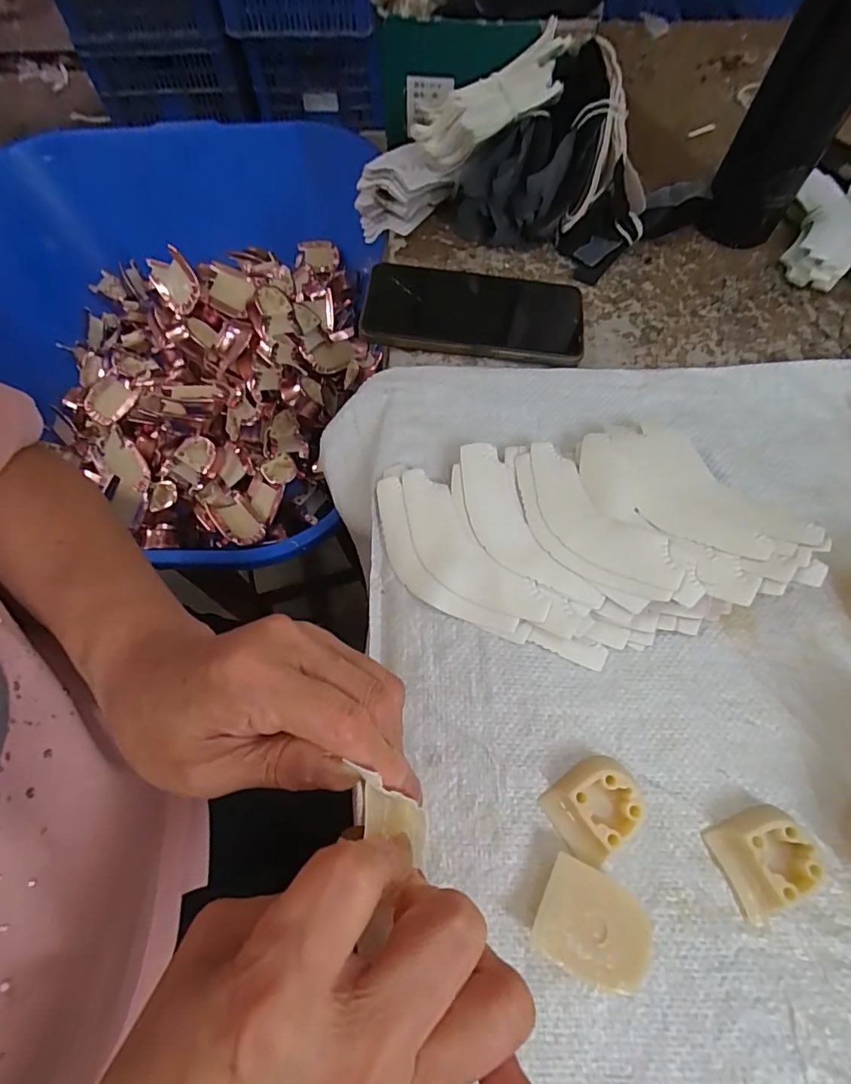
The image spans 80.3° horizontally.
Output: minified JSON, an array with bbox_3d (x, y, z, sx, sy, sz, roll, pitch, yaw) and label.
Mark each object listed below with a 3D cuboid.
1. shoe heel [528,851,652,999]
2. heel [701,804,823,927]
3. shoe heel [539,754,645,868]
[{"bbox_3d":[0.072,0.169,0.223,0.045,0.020,0.041,25,67,11],"label":"shoe heel"},{"bbox_3d":[0.159,0.148,0.235,0.039,0.017,0.040,-19,66,-9],"label":"heel"},{"bbox_3d":[0.082,0.128,0.243,0.041,0.017,0.039,-29,68,-13],"label":"shoe heel"}]

